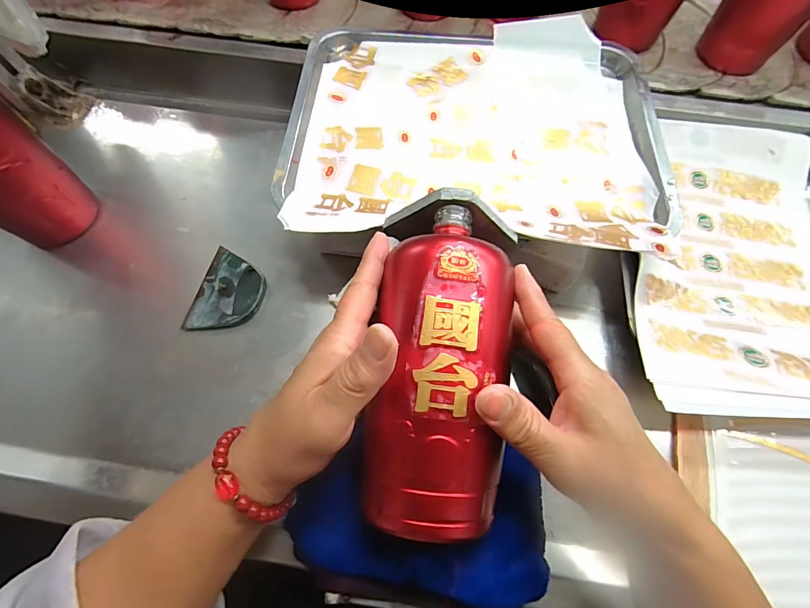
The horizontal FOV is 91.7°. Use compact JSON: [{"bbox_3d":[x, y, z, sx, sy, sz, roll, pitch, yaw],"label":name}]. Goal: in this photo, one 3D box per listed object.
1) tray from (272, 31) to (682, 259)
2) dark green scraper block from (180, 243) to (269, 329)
[{"bbox_3d":[0.065,-0.168,0.369,0.340,0.033,0.274,4,66,1],"label":"tray"},{"bbox_3d":[-0.161,-0.011,0.364,0.059,0.011,0.080,11,70,4],"label":"dark green scraper block"}]

